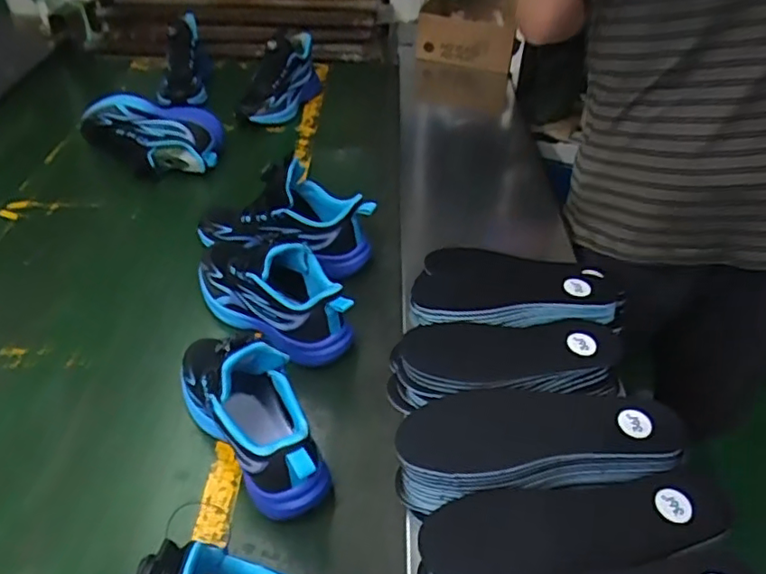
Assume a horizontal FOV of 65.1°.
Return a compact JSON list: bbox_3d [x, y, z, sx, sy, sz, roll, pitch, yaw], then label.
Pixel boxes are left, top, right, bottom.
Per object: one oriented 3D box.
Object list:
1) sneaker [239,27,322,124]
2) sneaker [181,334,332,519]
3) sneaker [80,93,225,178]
[{"bbox_3d":[-0.181,-0.396,1.159,0.085,0.133,0.229,17,42,15],"label":"sneaker"},{"bbox_3d":[-0.132,0.110,0.573,0.085,0.142,0.224,-22,46,-24],"label":"sneaker"},{"bbox_3d":[-0.401,-0.260,1.022,0.249,0.097,0.099,10,41,7],"label":"sneaker"}]

